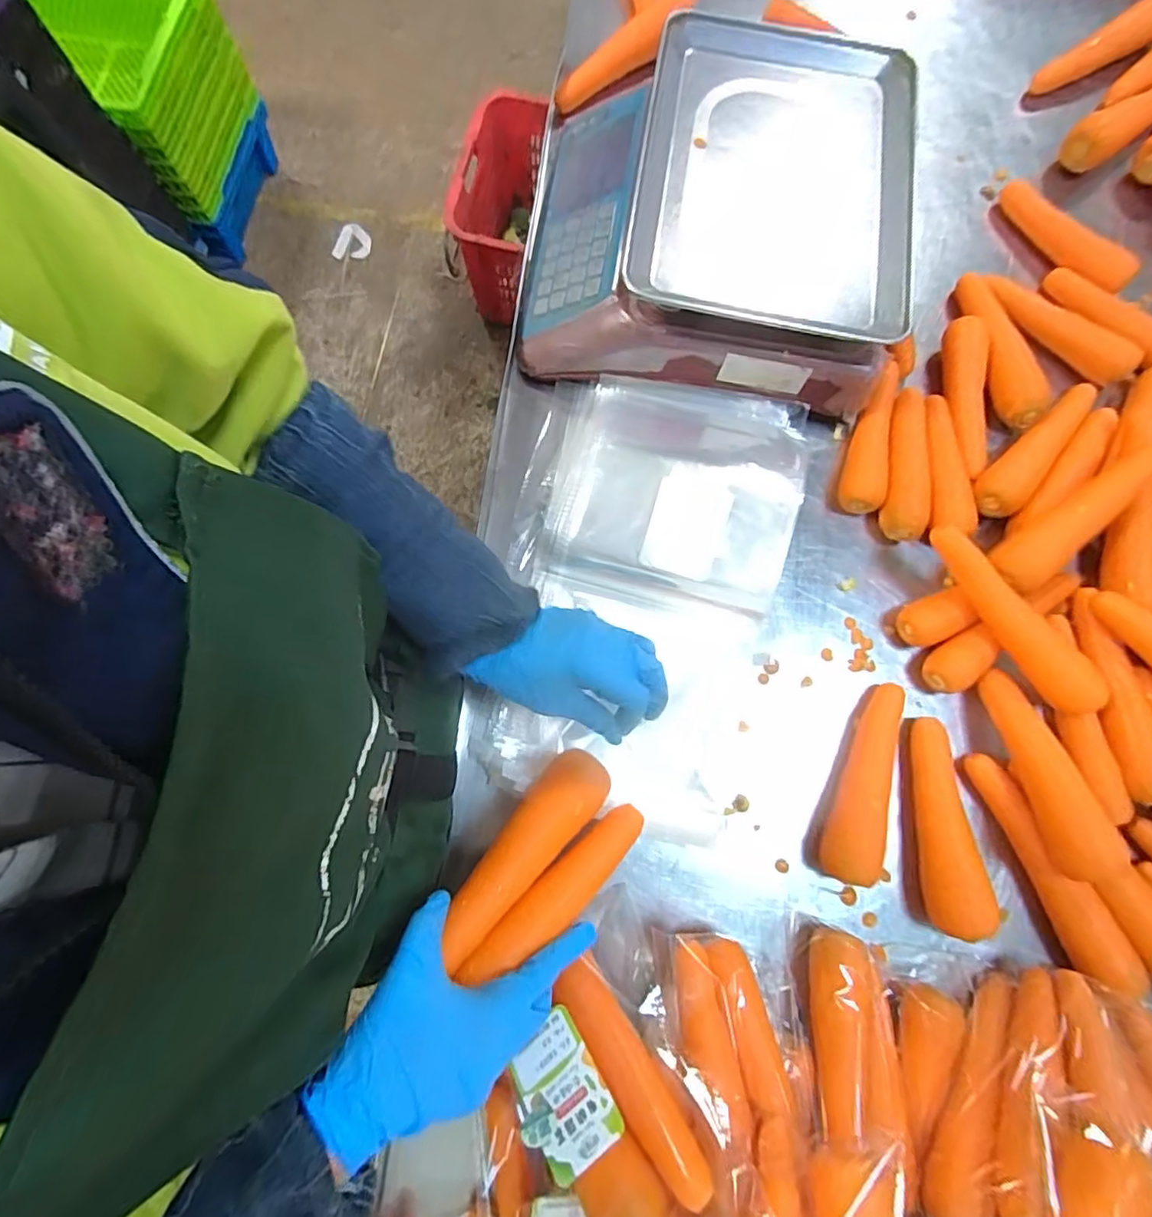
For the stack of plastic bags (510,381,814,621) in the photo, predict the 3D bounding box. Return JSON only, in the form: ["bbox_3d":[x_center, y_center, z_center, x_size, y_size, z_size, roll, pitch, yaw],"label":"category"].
[{"bbox_3d":[0.077,-0.110,0.544,0.245,0.056,0.205,10,78,2],"label":"stack of plastic bags"}]

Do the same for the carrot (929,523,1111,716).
[{"bbox_3d":[0.365,0.007,0.501,0.032,0.035,0.186,-35,80,-7],"label":"carrot"}]

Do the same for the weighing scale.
[{"bbox_3d":[0.127,-0.381,0.564,0.342,0.093,0.352,8,78,2],"label":"weighing scale"}]

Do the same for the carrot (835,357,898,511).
[{"bbox_3d":[0.280,-0.160,0.571,0.038,0.036,0.151,18,78,4],"label":"carrot"}]

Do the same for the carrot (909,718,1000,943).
[{"bbox_3d":[0.300,0.174,0.487,0.045,0.046,0.174,5,77,1],"label":"carrot"}]

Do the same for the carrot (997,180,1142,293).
[{"bbox_3d":[0.518,-0.397,0.636,0.041,0.026,0.163,-25,66,-5],"label":"carrot"}]

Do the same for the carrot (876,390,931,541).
[{"bbox_3d":[0.312,-0.136,0.564,0.043,0.040,0.155,14,78,3],"label":"carrot"}]

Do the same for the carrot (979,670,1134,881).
[{"bbox_3d":[0.379,0.128,0.485,0.043,0.031,0.164,-10,61,-2],"label":"carrot"}]

